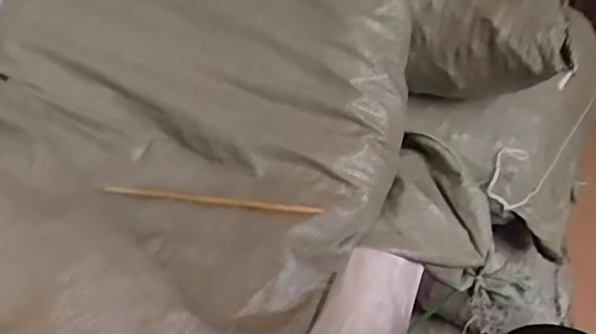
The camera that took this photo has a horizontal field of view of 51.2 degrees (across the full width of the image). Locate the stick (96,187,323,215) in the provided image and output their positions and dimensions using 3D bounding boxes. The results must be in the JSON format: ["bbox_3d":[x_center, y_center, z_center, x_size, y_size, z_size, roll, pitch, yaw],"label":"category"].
[{"bbox_3d":[-0.086,0.030,0.577,0.216,0.004,0.011,5,39,13],"label":"stick"}]

